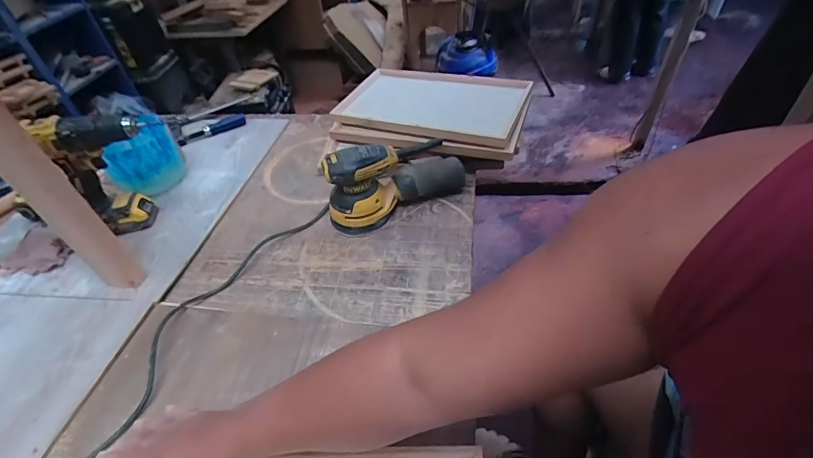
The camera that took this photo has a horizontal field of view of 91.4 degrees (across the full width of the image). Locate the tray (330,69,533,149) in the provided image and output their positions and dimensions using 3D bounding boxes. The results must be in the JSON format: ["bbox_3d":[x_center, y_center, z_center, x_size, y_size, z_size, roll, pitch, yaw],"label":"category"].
[{"bbox_3d":[0.057,-0.276,0.889,0.431,0.066,0.251,14,47,20],"label":"tray"}]

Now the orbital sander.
[{"bbox_3d":[-0.029,-0.101,0.732,0.244,0.142,0.108,-22,46,-16],"label":"orbital sander"}]

